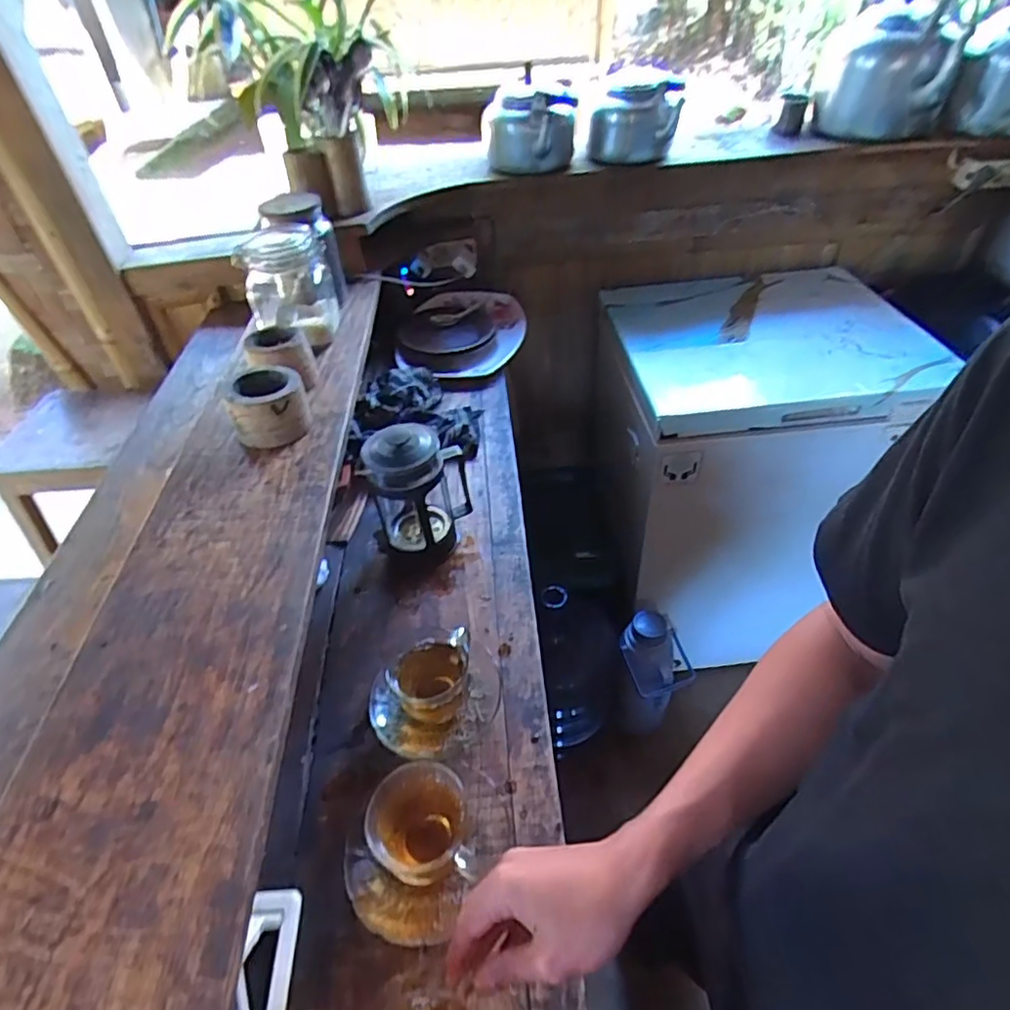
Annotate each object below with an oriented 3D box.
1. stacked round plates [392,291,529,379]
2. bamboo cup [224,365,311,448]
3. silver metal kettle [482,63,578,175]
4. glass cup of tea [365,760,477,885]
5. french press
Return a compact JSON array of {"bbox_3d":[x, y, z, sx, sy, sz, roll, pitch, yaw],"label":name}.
[{"bbox_3d":[-0.081,-0.344,1.169,0.245,0.037,0.317,-4,43,0],"label":"stacked round plates"},{"bbox_3d":[-0.286,-0.124,0.720,0.090,0.064,0.092,-16,44,-12],"label":"bamboo cup"},{"bbox_3d":[0.043,-0.713,1.112,0.172,0.147,0.157,-3,44,3],"label":"silver metal kettle"},{"bbox_3d":[-0.069,0.266,0.489,0.079,0.065,0.088,-14,44,-10],"label":"glass cup of tea"},{"bbox_3d":[-0.110,-0.018,0.725,0.118,0.161,0.087,-3,43,2],"label":"french press"}]

